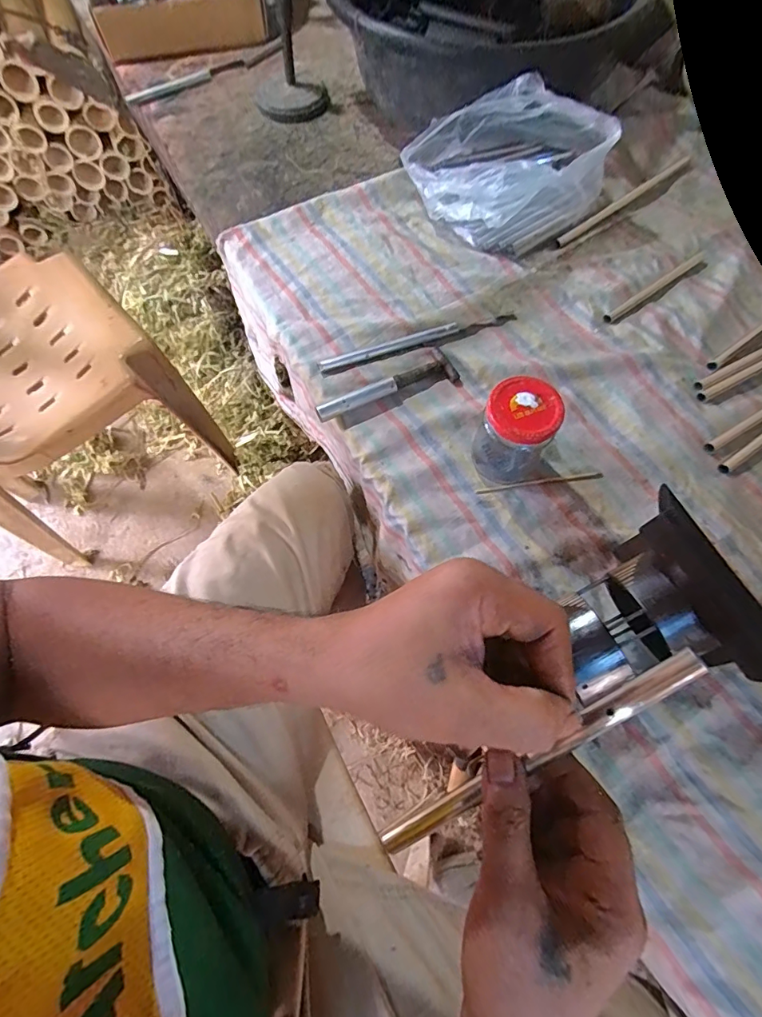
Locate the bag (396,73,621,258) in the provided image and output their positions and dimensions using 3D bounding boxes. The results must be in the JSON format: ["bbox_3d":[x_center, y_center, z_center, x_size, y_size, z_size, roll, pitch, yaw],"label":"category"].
[{"bbox_3d":[0.148,-0.429,0.584,0.220,0.105,0.154,35,73,15],"label":"bag"}]

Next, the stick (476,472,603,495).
[{"bbox_3d":[0.161,-0.026,0.474,0.128,0.004,0.008,-6,65,-4],"label":"stick"}]

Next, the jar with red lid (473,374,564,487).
[{"bbox_3d":[0.124,-0.069,0.438,0.062,0.093,0.059,0,65,-1],"label":"jar with red lid"}]

